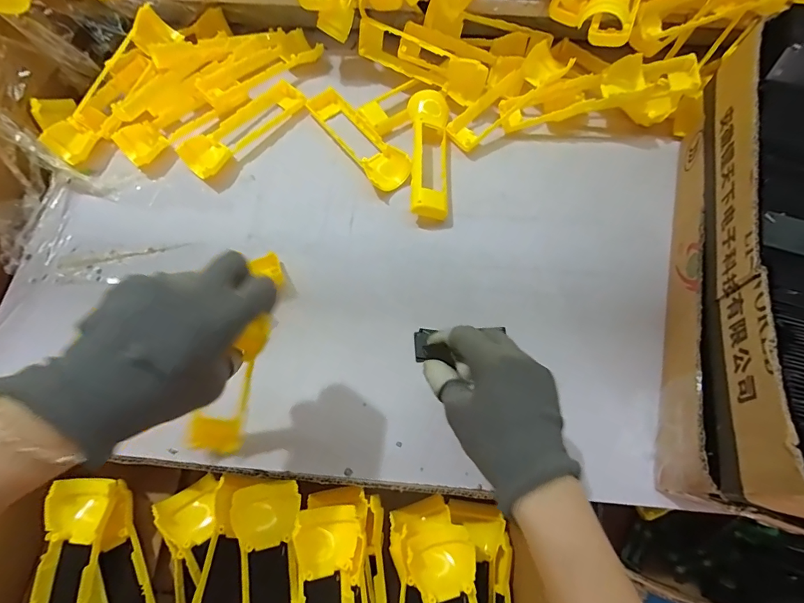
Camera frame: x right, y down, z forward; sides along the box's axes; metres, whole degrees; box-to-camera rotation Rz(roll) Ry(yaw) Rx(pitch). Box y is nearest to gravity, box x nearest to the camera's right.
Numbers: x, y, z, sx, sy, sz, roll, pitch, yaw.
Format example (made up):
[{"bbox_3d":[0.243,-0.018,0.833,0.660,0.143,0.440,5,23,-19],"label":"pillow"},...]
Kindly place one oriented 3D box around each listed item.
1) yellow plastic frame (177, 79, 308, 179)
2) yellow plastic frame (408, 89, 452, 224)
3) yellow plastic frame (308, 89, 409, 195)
[{"bbox_3d":[-0.191,-0.212,0.506,0.050,0.018,0.163,41,75,15],"label":"yellow plastic frame"},{"bbox_3d":[0.030,-0.173,0.482,0.047,0.031,0.168,3,69,2],"label":"yellow plastic frame"},{"bbox_3d":[-0.055,-0.195,0.498,0.049,0.022,0.166,-37,73,-12],"label":"yellow plastic frame"}]

